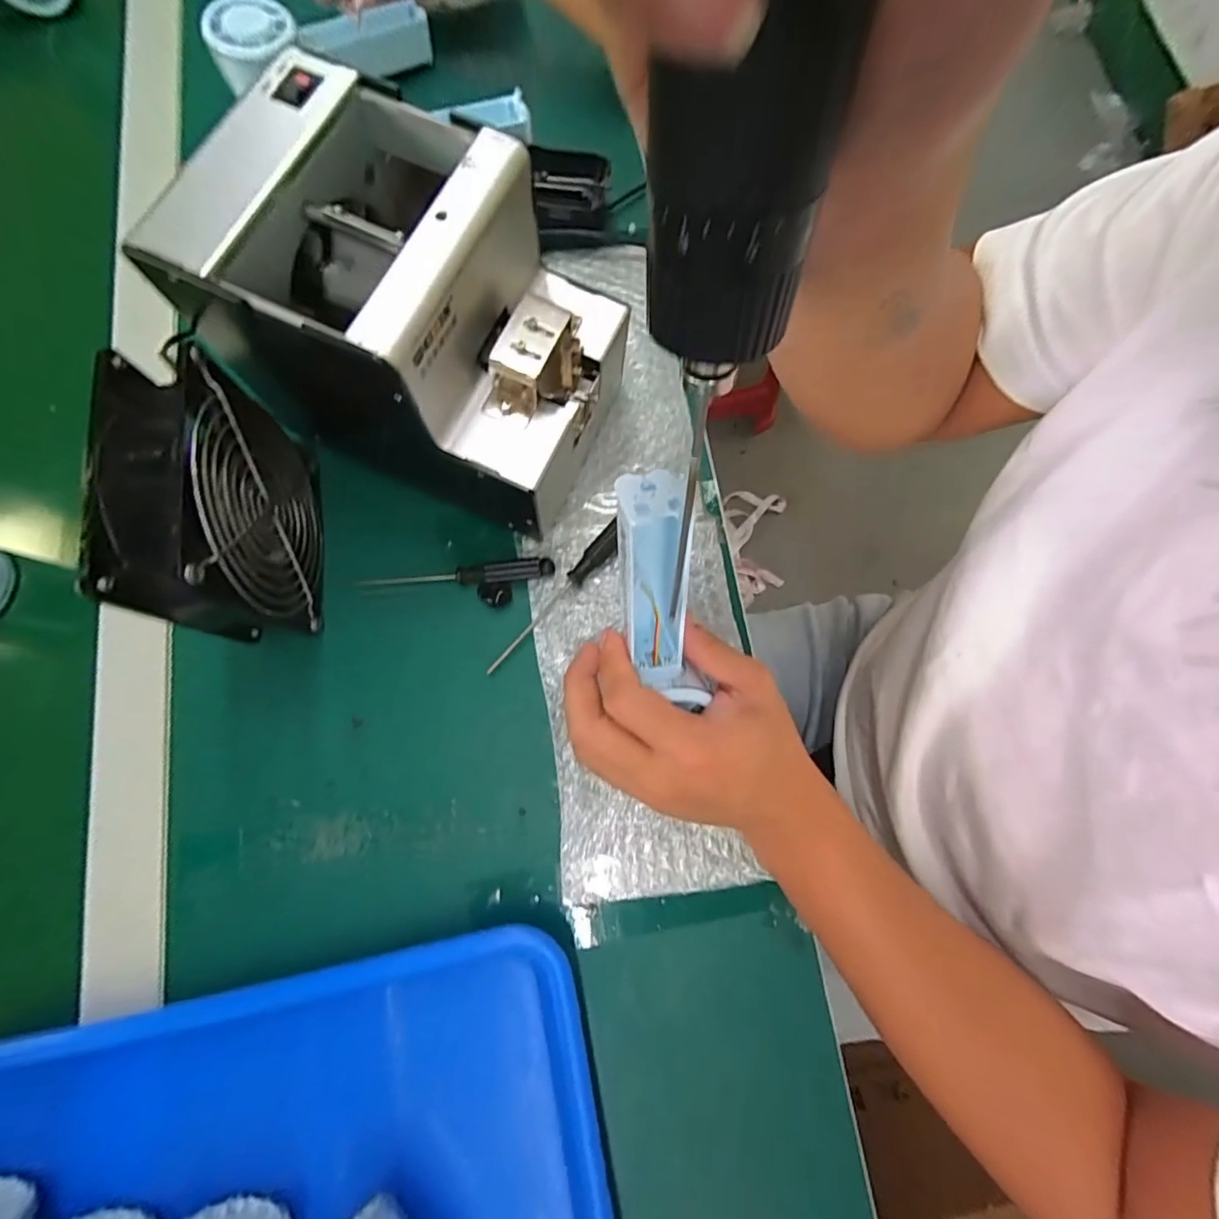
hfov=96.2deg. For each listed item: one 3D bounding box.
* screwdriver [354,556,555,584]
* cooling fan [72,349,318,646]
[{"bbox_3d":[-0.094,-0.019,0.336,0.119,0.012,0.013,-7,76,-3],"label":"screwdriver"},{"bbox_3d":[-0.197,-0.049,0.285,0.049,0.118,0.122,-5,76,-2],"label":"cooling fan"}]

